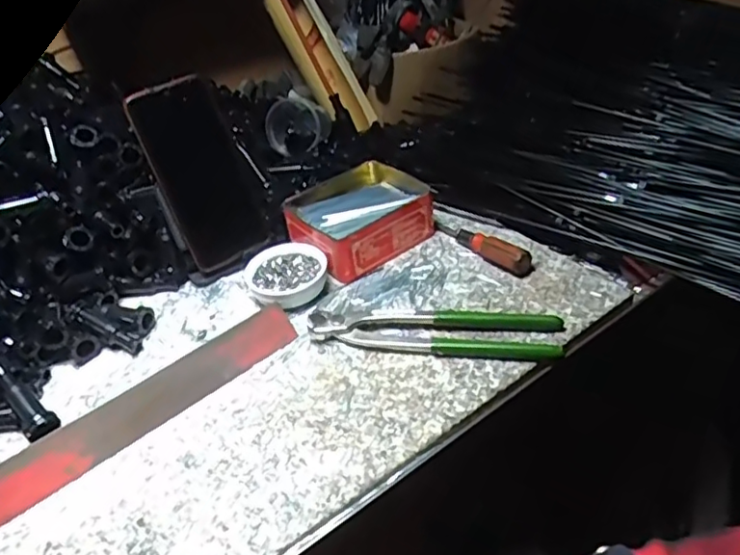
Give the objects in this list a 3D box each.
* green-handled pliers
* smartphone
[{"bbox_3d":[0.049,0.043,0.491,0.195,0.016,0.043,1,38,12],"label":"green-handled pliers"},{"bbox_3d":[-0.153,-0.096,0.573,0.085,0.165,0.010,-33,23,-27],"label":"smartphone"}]

